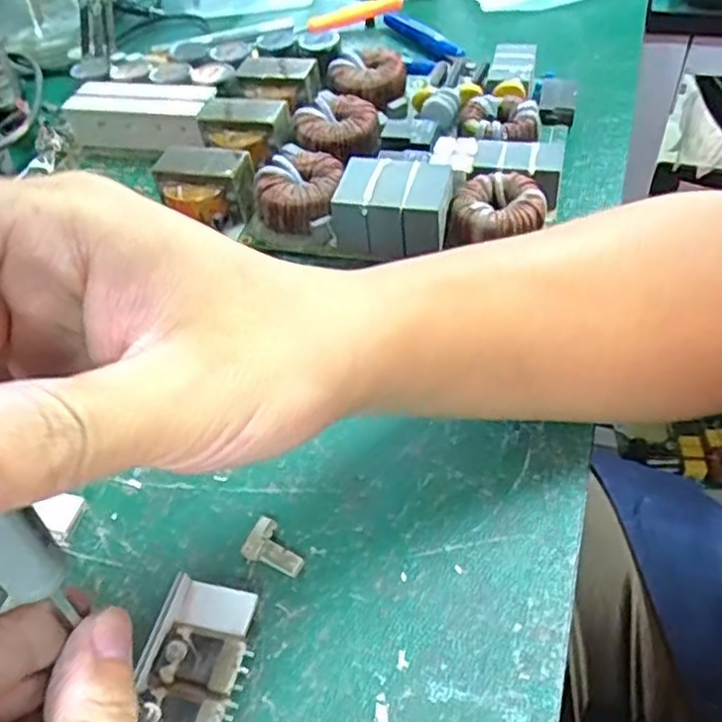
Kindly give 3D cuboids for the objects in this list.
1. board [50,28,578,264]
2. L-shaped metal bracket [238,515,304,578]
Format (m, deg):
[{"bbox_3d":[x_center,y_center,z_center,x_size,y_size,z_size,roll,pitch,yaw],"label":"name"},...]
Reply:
[{"bbox_3d":[-0.033,-0.153,0.446,0.313,0.041,0.206,10,51,14],"label":"board"},{"bbox_3d":[-0.032,0.071,0.271,0.025,0.005,0.017,16,53,18],"label":"L-shaped metal bracket"}]

